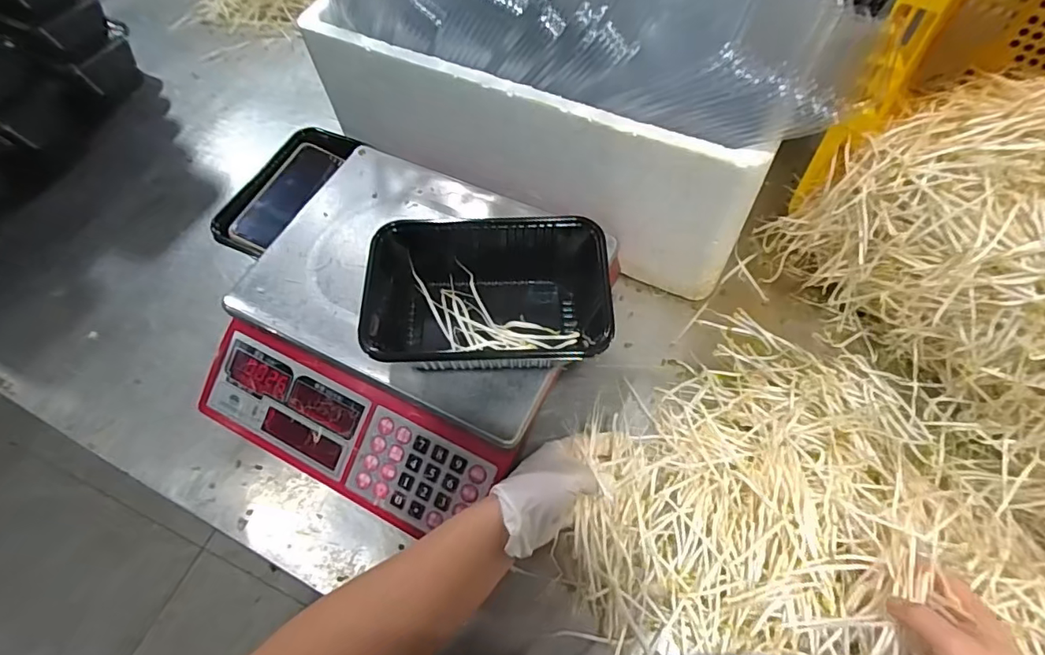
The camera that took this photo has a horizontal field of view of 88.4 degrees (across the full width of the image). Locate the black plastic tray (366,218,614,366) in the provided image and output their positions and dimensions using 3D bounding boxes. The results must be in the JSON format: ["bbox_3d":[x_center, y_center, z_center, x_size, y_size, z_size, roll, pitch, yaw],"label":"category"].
[{"bbox_3d":[-0.030,-0.028,0.427,0.198,0.067,0.113,1,61,5],"label":"black plastic tray"}]

